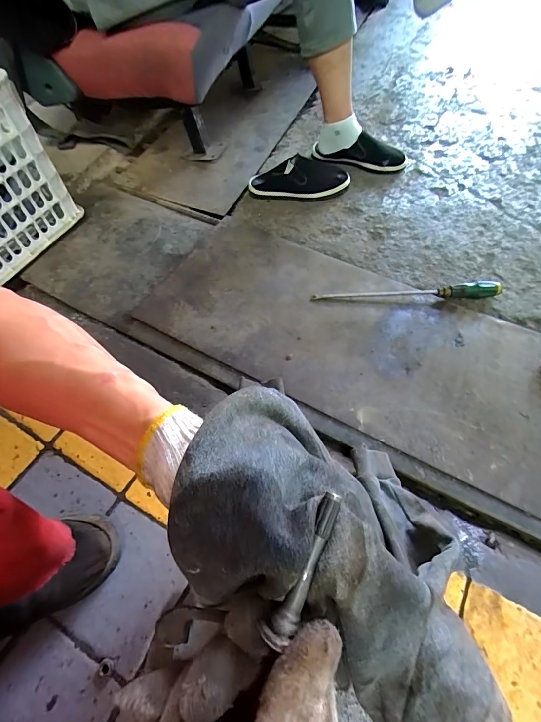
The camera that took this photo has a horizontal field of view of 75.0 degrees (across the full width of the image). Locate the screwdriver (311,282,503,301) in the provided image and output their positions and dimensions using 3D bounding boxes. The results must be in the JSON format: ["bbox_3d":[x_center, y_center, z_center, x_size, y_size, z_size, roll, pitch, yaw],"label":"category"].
[{"bbox_3d":[0.277,-0.141,0.723,0.379,0.029,0.024,-1,57,2],"label":"screwdriver"}]

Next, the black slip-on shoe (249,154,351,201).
[{"bbox_3d":[0.072,-0.464,0.909,0.251,0.070,0.079,10,61,9],"label":"black slip-on shoe"}]

